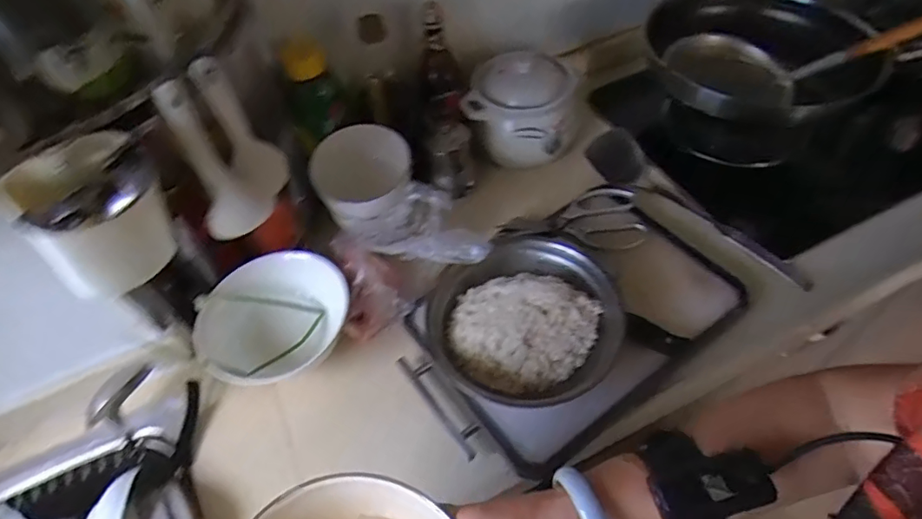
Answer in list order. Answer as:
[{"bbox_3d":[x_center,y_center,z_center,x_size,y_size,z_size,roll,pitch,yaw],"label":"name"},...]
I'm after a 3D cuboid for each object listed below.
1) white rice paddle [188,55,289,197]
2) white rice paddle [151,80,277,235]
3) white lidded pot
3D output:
[{"bbox_3d":[-0.226,-0.133,0.545,0.028,0.158,0.063,3,54,7],"label":"white rice paddle"},{"bbox_3d":[-0.247,-0.095,0.521,0.072,0.168,0.032,-34,58,-18],"label":"white rice paddle"},{"bbox_3d":[0.101,-0.254,0.856,0.168,0.164,0.146,9,55,12],"label":"white lidded pot"}]

